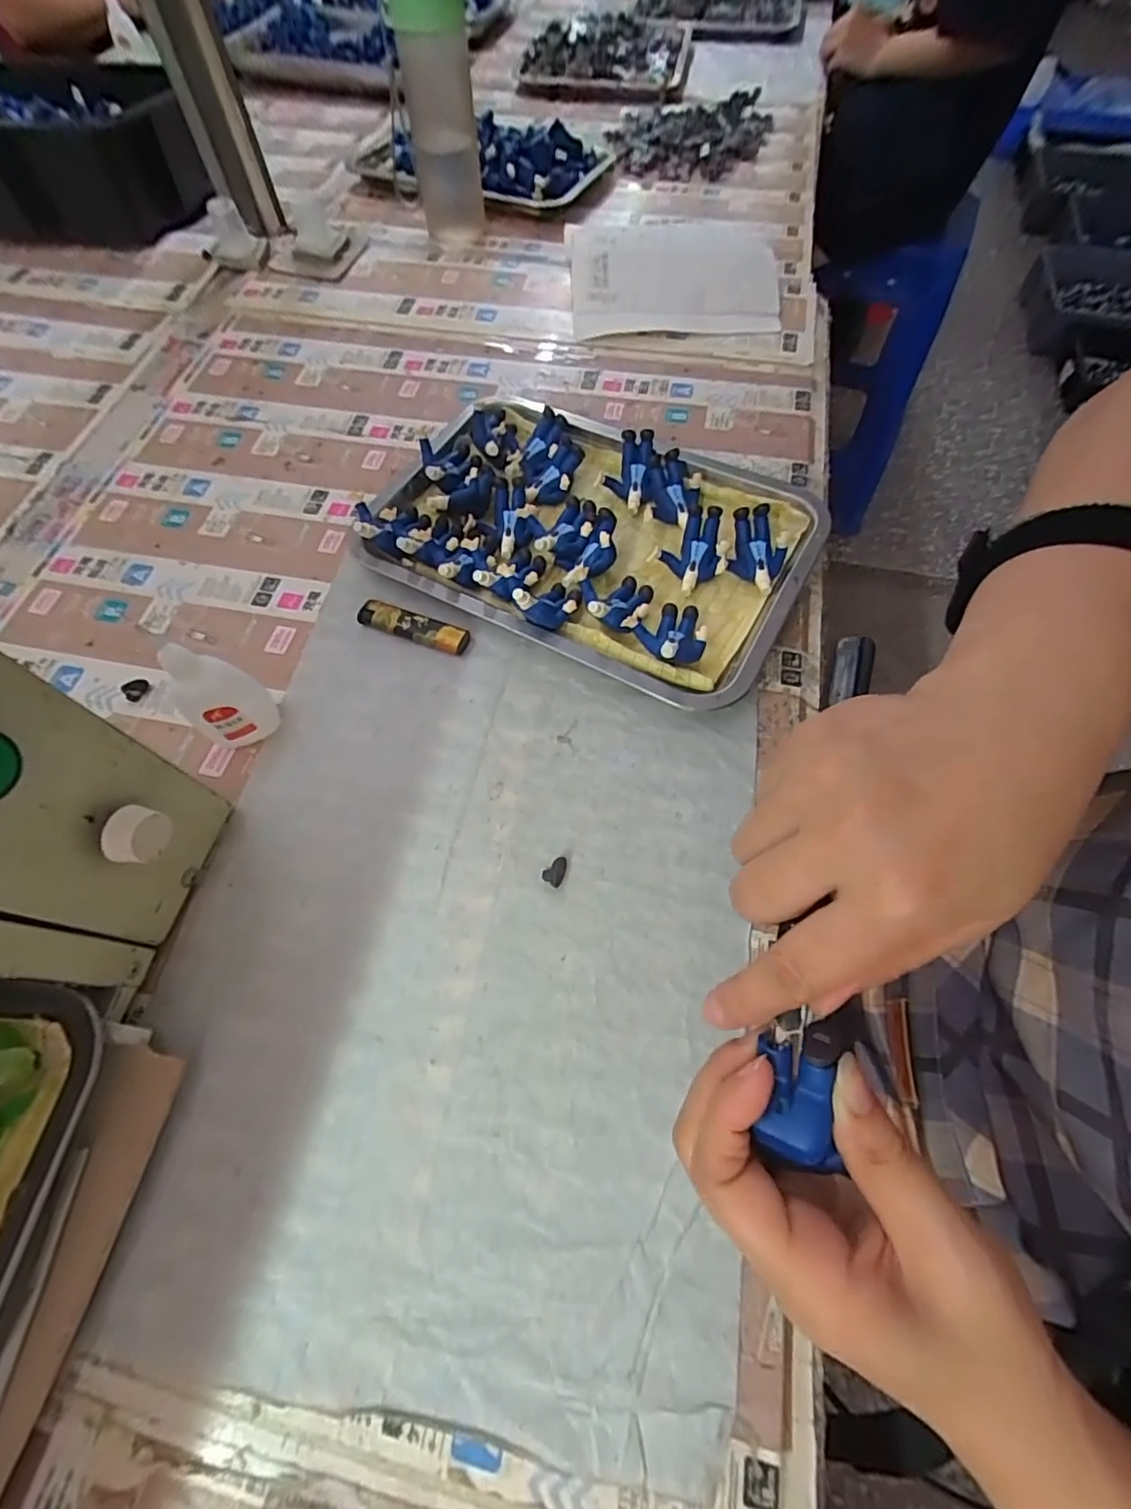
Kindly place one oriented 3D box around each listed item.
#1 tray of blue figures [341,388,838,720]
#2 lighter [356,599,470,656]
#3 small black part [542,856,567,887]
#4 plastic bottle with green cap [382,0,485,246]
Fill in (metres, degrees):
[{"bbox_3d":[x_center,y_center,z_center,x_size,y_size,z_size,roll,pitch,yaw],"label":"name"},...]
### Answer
[{"bbox_3d":[0.013,-0.167,0.422,0.315,0.038,0.212,27,67,13],"label":"tray of blue figures"},{"bbox_3d":[-0.108,-0.091,0.400,0.083,0.012,0.019,19,66,10],"label":"lighter"},{"bbox_3d":[-0.005,0.065,0.321,0.011,0.005,0.016,30,68,15],"label":"small black part"},{"bbox_3d":[-0.129,-0.661,0.587,0.070,0.173,0.064,-9,63,-4],"label":"plastic bottle with green cap"}]

